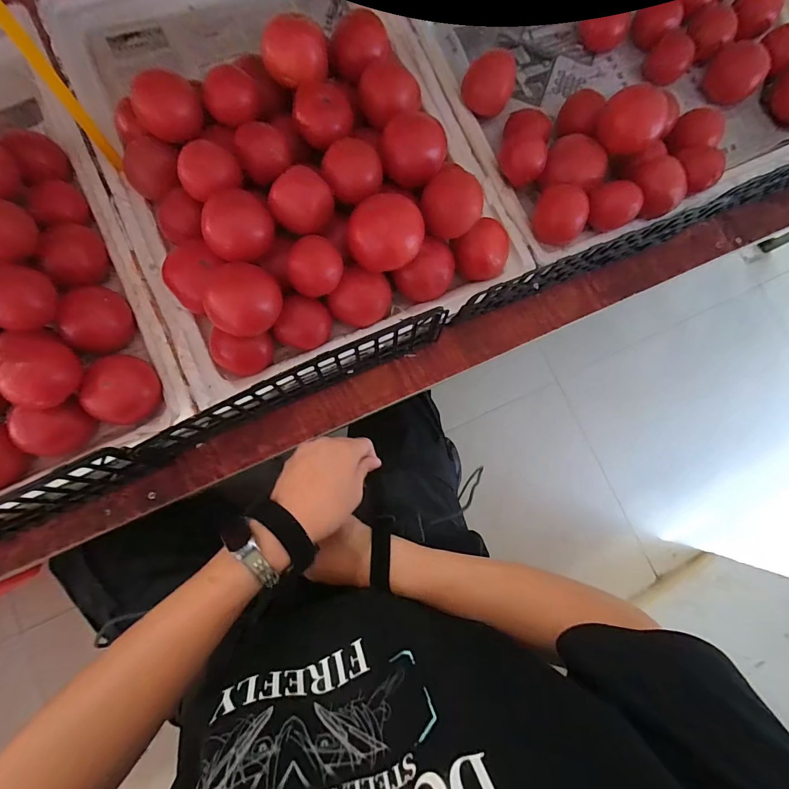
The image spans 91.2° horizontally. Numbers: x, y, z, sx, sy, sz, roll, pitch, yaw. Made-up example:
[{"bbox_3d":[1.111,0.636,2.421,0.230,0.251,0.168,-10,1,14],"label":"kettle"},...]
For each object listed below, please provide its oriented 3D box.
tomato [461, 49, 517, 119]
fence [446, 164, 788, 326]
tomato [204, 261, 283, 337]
[{"bbox_3d":[0.120,-0.398,0.504,0.062,0.062,0.049,17,81,-2],"label":"tomato"},{"bbox_3d":[0.395,-0.235,0.521,0.689,0.112,0.017,-23,85,-7],"label":"fence"},{"bbox_3d":[-0.162,-0.098,0.424,0.066,0.055,0.071,1,82,-4],"label":"tomato"}]

